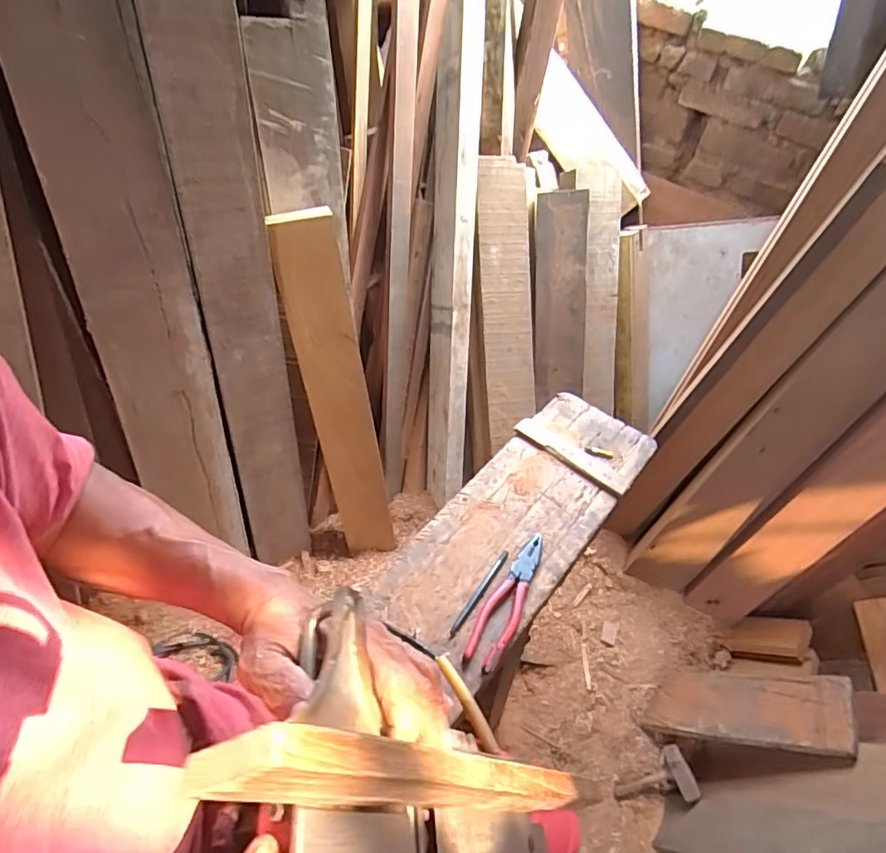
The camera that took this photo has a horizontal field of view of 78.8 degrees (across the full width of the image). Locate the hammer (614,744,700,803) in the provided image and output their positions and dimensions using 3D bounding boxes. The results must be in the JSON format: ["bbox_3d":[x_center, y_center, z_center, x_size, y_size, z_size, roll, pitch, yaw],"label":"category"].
[{"bbox_3d":[0.404,0.670,1.028,0.055,0.154,0.093,26,38,-39],"label":"hammer"}]

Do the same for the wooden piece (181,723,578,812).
[{"bbox_3d":[0.002,0.199,0.301,0.045,0.303,0.021,-25,47,24],"label":"wooden piece"}]

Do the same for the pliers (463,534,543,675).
[{"bbox_3d":[0.086,0.214,0.679,0.046,0.011,0.190,30,54,17],"label":"pliers"}]

